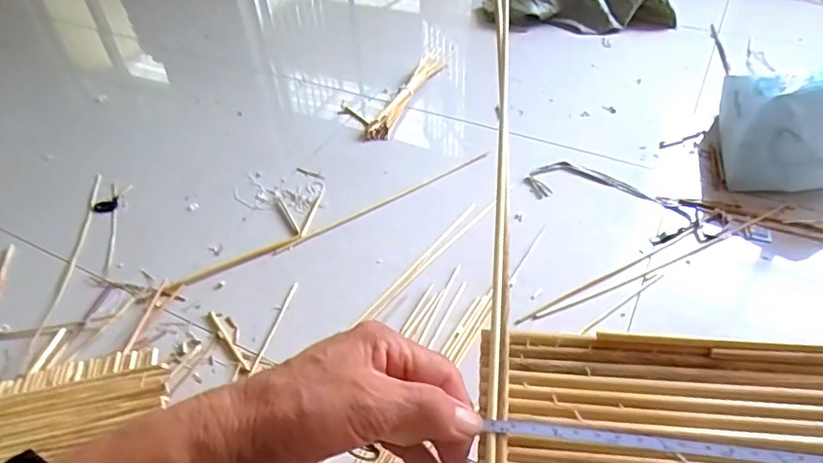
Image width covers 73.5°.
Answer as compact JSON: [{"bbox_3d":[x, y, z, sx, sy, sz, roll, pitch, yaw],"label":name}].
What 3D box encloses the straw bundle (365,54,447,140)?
[{"bbox_3d":[-0.008,-0.352,1.418,0.061,0.036,0.391,17,49,18],"label":"straw bundle"}]

